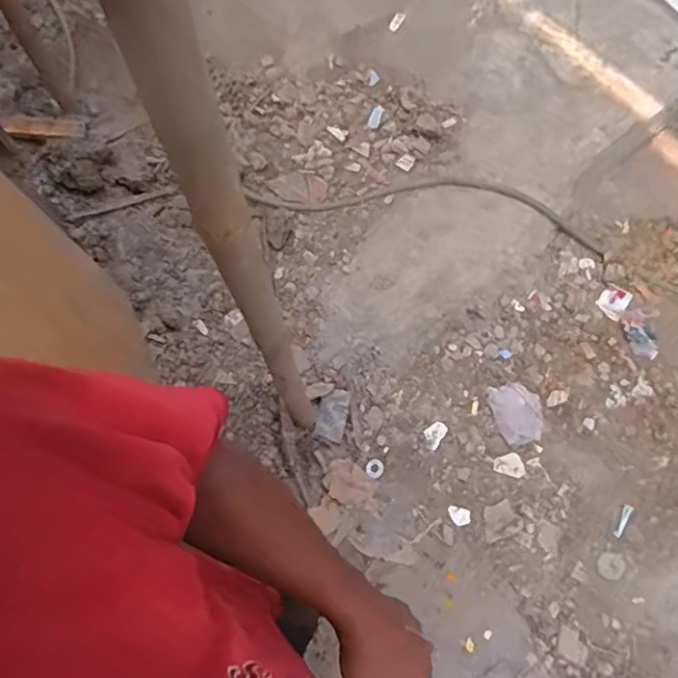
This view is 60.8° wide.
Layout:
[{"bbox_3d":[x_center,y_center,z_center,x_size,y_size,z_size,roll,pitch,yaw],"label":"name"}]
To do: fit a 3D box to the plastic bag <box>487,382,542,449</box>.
[{"bbox_3d":[0.517,0.212,1.664,0.137,0.014,0.175,-16,70,-9],"label":"plastic bag"}]

